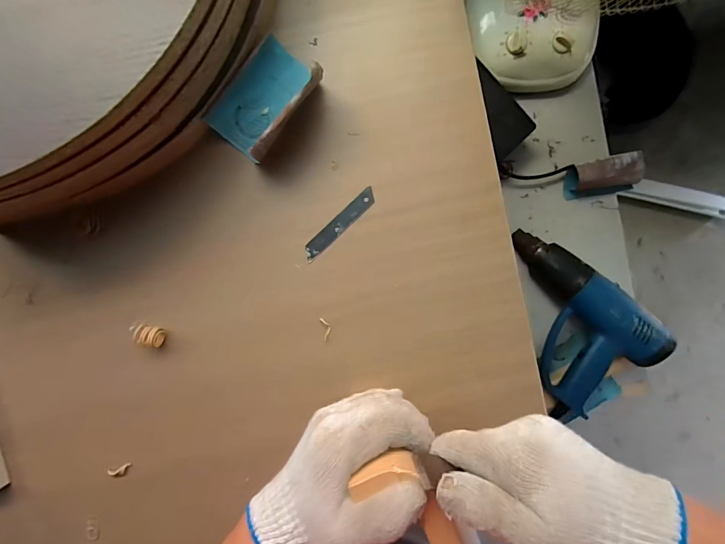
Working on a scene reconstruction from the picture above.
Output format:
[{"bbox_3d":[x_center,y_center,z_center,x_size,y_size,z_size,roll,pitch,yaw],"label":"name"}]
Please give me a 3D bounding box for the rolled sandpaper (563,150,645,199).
[{"bbox_3d":[0.393,-0.156,0.593,0.122,0.039,0.057,-10,92,-2],"label":"rolled sandpaper"}]

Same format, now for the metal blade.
[{"bbox_3d":[-0.025,-0.052,0.403,0.100,0.004,0.017,-43,94,0],"label":"metal blade"}]

